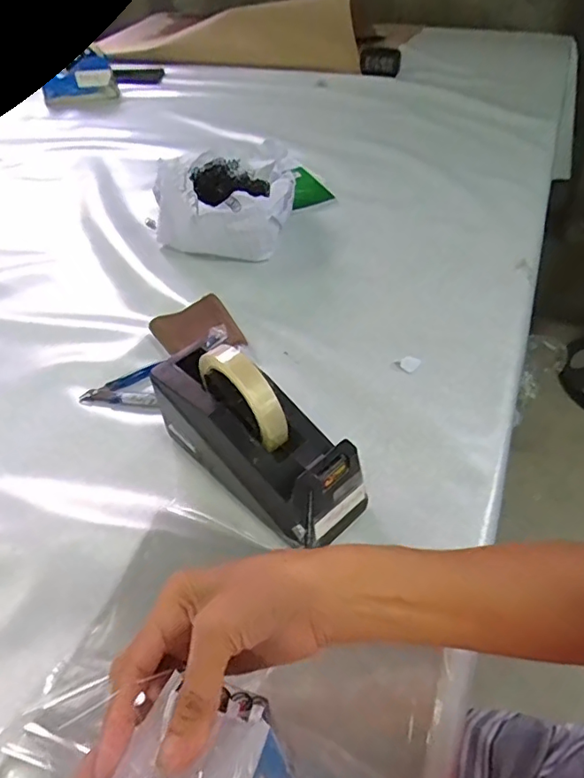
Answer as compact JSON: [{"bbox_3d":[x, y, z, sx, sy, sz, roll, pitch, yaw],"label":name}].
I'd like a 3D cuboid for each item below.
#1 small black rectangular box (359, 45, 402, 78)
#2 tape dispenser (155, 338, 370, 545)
[{"bbox_3d":[0.196,-0.726,1.196,0.020,0.056,0.107,-34,52,-27],"label":"small black rectangular box"},{"bbox_3d":[-0.033,0.035,0.460,0.204,0.129,0.080,32,55,31],"label":"tape dispenser"}]

